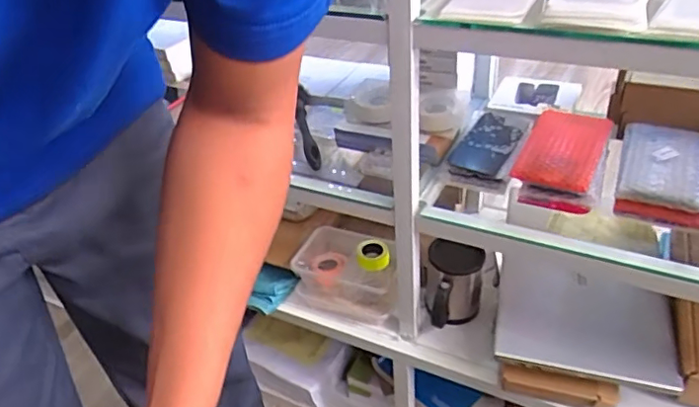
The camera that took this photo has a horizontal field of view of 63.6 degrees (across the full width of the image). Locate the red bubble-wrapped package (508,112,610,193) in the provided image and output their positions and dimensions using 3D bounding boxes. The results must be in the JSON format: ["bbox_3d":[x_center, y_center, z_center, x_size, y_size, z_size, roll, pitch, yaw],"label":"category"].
[{"bbox_3d":[0.286,-0.074,0.757,0.101,0.018,0.173,15,40,26],"label":"red bubble-wrapped package"}]

